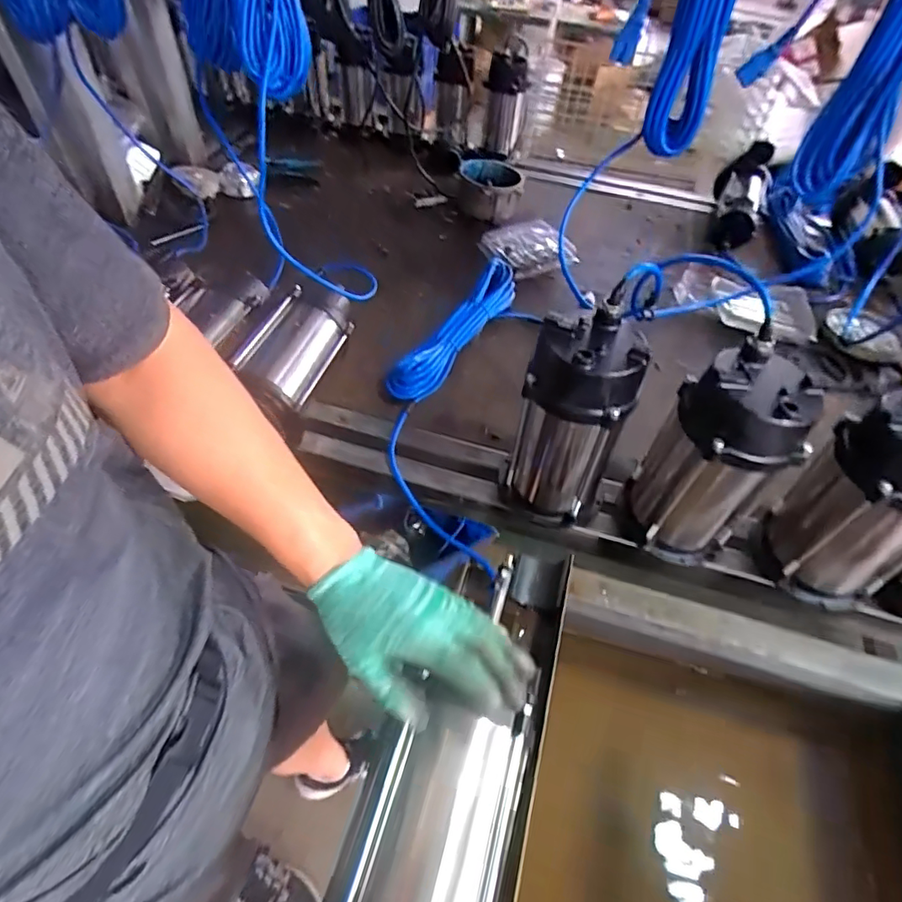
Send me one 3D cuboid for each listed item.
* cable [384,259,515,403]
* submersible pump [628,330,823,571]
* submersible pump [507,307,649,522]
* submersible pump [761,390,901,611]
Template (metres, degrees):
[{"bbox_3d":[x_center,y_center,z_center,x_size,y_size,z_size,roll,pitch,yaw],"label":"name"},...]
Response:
[{"bbox_3d":[0.014,-0.212,0.910,0.076,0.066,0.364,24,52,15],"label":"cable"},{"bbox_3d":[0.298,0.015,0.612,0.115,0.247,0.114,0,50,-4],"label":"submersible pump"},{"bbox_3d":[0.141,-0.030,0.637,0.119,0.251,0.113,19,51,11],"label":"submersible pump"},{"bbox_3d":[0.455,0.061,0.582,0.108,0.247,0.111,2,50,-3],"label":"submersible pump"}]

